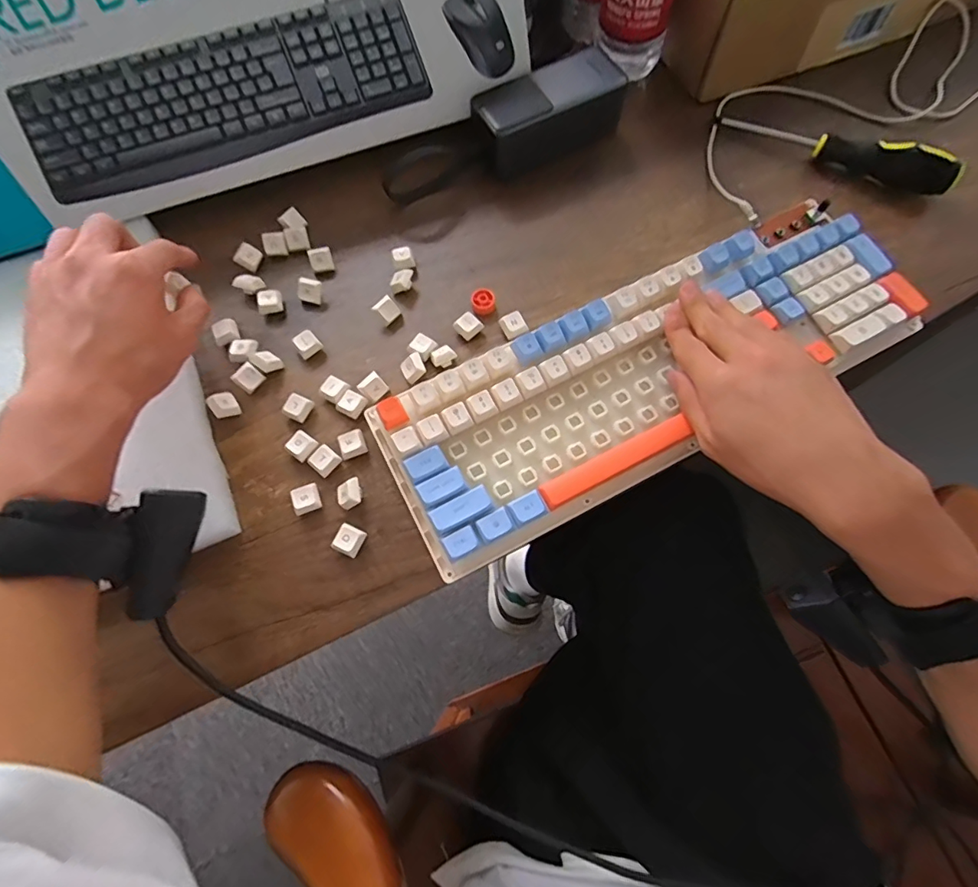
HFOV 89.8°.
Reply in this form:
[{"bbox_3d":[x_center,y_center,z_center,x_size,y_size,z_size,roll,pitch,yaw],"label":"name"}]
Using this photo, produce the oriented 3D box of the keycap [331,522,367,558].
[{"bbox_3d":[-0.093,0.065,0.329,0.018,0.011,0.019,27,73,10],"label":"keycap"}]

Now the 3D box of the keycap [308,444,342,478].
[{"bbox_3d":[-0.116,0.013,0.348,0.019,0.010,0.018,39,75,14],"label":"keycap"}]

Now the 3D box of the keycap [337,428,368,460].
[{"bbox_3d":[-0.098,-0.001,0.352,0.018,0.010,0.020,-22,71,-7],"label":"keycap"}]

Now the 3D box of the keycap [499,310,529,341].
[{"bbox_3d":[0.020,-0.091,0.383,0.018,0.012,0.019,-32,73,-10],"label":"keycap"}]

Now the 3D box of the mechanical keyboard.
[{"bbox_3d":[0.114,-0.057,0.353,0.390,0.033,0.137,-29,74,-8],"label":"mechanical keyboard"}]

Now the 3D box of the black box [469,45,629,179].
[{"bbox_3d":[0.053,-0.289,0.431,0.126,0.050,0.057,-25,72,-8],"label":"black box"}]

